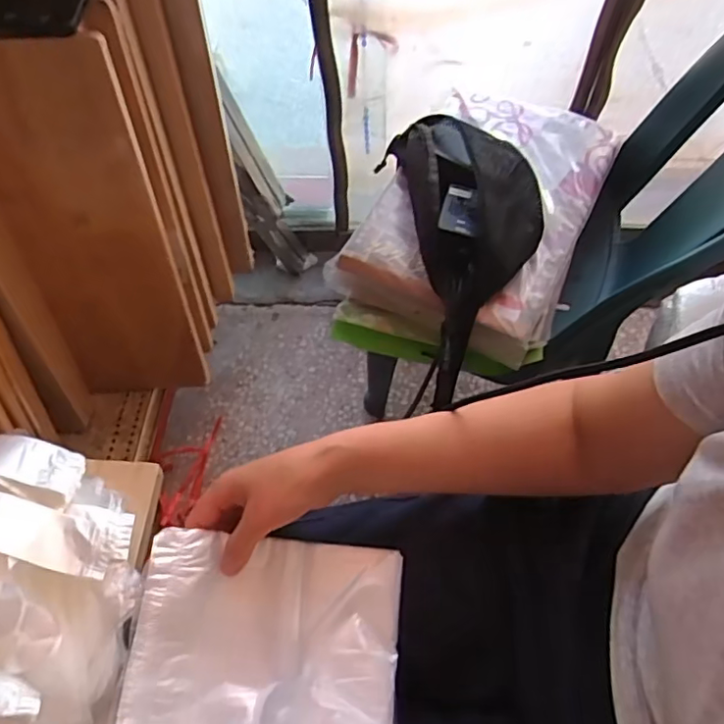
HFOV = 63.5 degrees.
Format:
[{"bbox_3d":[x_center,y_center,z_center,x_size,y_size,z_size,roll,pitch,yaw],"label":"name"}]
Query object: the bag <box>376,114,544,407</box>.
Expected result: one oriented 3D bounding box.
[{"bbox_3d":[0.112,-0.153,0.662,0.172,0.093,0.294,5,62,4],"label":"bag"}]

